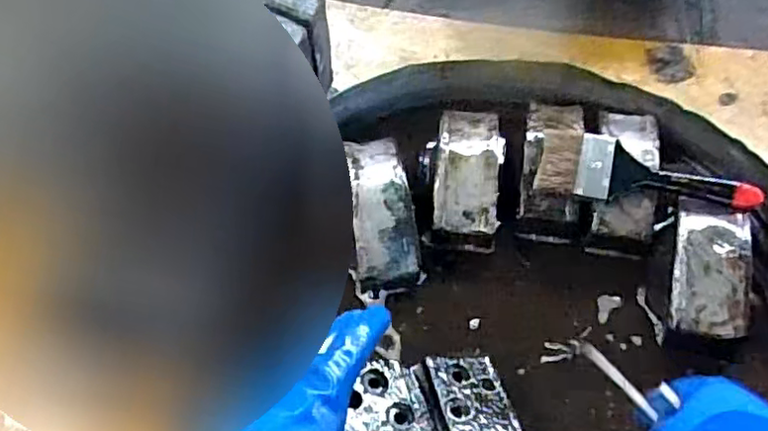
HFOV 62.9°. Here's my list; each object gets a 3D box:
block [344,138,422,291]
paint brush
[{"bbox_3d":[-0.002,-0.006,0.641,0.059,0.058,0.159,-6,53,-2],"label":"block"},{"bbox_3d":[0.253,-0.041,0.609,0.201,0.032,0.065,7,54,8],"label":"paint brush"}]

